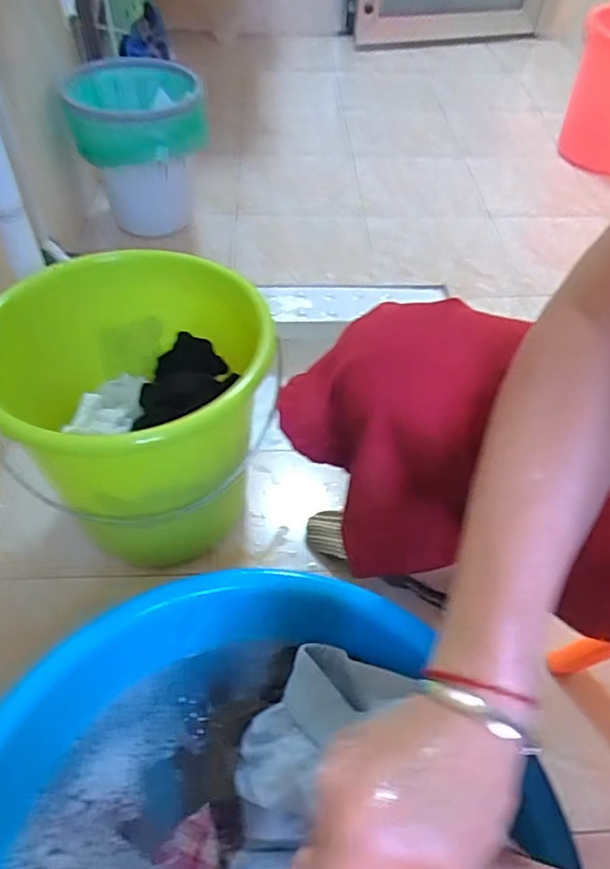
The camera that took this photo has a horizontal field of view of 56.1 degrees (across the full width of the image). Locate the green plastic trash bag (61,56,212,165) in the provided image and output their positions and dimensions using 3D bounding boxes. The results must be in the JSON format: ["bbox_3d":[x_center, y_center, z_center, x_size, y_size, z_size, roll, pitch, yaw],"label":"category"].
[{"bbox_3d":[-0.303,-0.579,1.046,0.242,0.122,0.210,-12,52,-11],"label":"green plastic trash bag"}]

